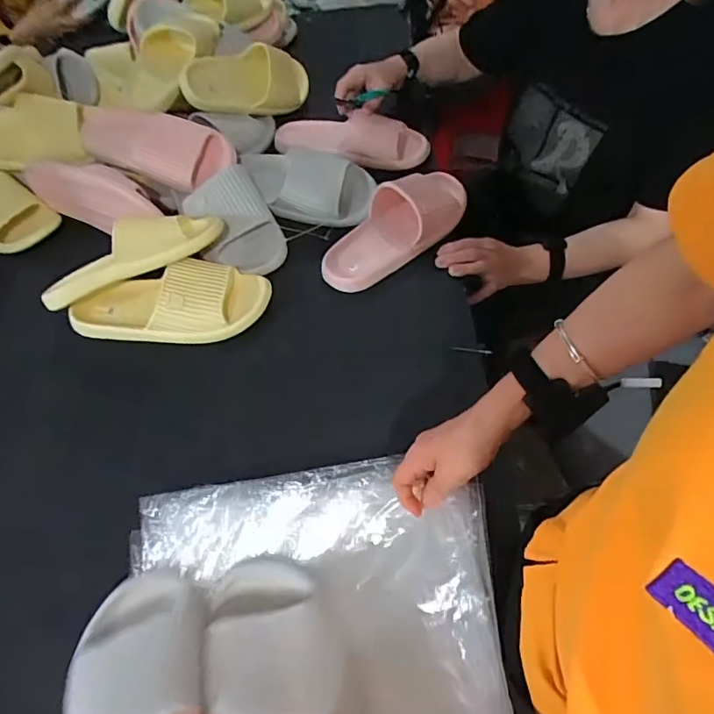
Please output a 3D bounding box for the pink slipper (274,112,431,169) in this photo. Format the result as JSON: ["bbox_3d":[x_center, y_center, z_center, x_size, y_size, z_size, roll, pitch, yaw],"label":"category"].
[{"bbox_3d":[-0.013,-0.371,0.862,0.256,0.064,0.102,12,58,13],"label":"pink slipper"}]

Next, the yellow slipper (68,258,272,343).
[{"bbox_3d":[-0.249,-0.075,0.670,0.260,0.054,0.102,-3,56,3],"label":"yellow slipper"}]

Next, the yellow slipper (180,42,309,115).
[{"bbox_3d":[-0.187,-0.494,0.909,0.246,0.102,0.069,-22,55,-31],"label":"yellow slipper"}]

